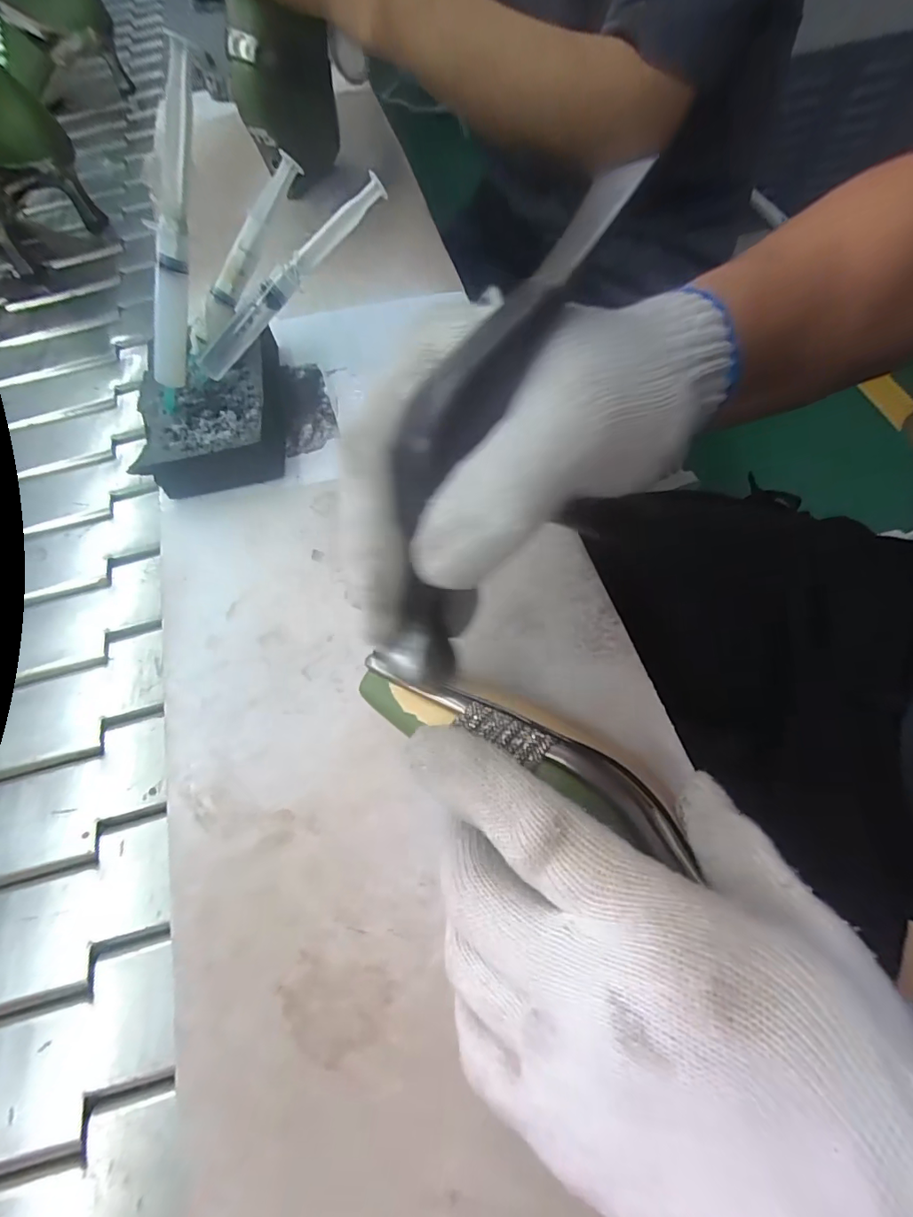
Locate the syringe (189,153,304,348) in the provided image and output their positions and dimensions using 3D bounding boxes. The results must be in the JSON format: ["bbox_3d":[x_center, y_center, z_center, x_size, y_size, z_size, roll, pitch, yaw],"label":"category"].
[{"bbox_3d":[-0.136,-0.220,0.317,0.020,0.017,0.125,44,107,21],"label":"syringe"}]

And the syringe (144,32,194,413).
[{"bbox_3d":[-0.154,-0.187,0.269,0.016,0.167,0.016,45,41,21],"label":"syringe"}]

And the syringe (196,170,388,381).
[{"bbox_3d":[-0.104,-0.202,0.310,0.154,0.019,0.011,-40,66,10],"label":"syringe"}]

